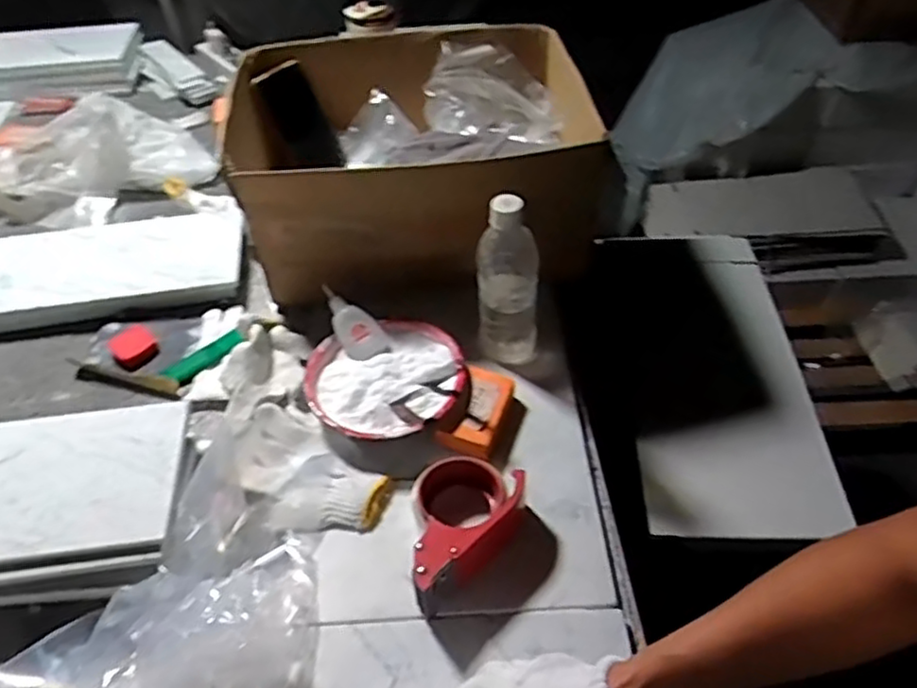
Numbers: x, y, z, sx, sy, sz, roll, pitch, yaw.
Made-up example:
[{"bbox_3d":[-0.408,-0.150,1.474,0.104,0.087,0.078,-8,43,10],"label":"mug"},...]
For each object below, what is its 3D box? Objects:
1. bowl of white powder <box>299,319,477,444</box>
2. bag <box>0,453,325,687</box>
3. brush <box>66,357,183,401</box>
[{"bbox_3d":[-0.074,0.045,0.742,0.162,0.056,0.151,-2,50,3],"label":"bowl of white powder"},{"bbox_3d":[-0.247,0.224,0.567,0.223,0.121,0.268,27,57,24],"label":"bag"},{"bbox_3d":[-0.395,0.041,0.807,0.148,0.014,0.021,11,52,14],"label":"brush"}]

